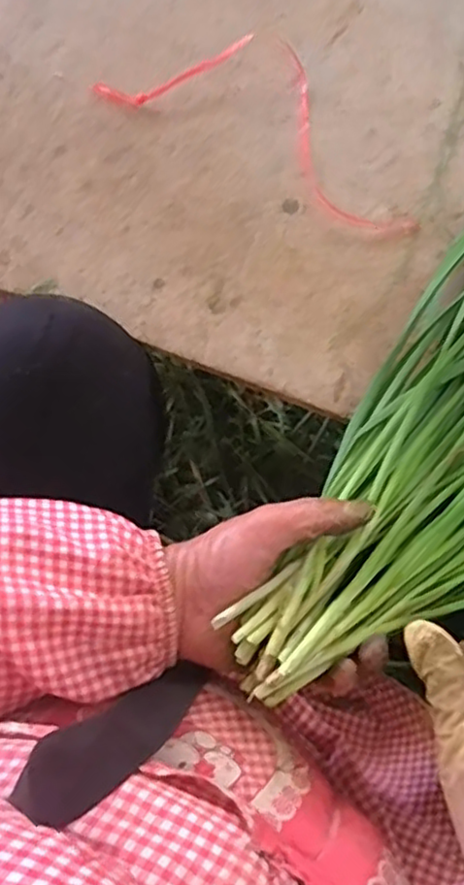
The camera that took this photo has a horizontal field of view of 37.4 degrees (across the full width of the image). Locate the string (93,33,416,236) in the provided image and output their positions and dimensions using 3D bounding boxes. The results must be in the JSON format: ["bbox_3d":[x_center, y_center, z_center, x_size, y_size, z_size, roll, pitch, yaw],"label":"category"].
[{"bbox_3d":[0.032,-0.220,0.449,0.229,0.015,0.096,30,80,8],"label":"string"}]

